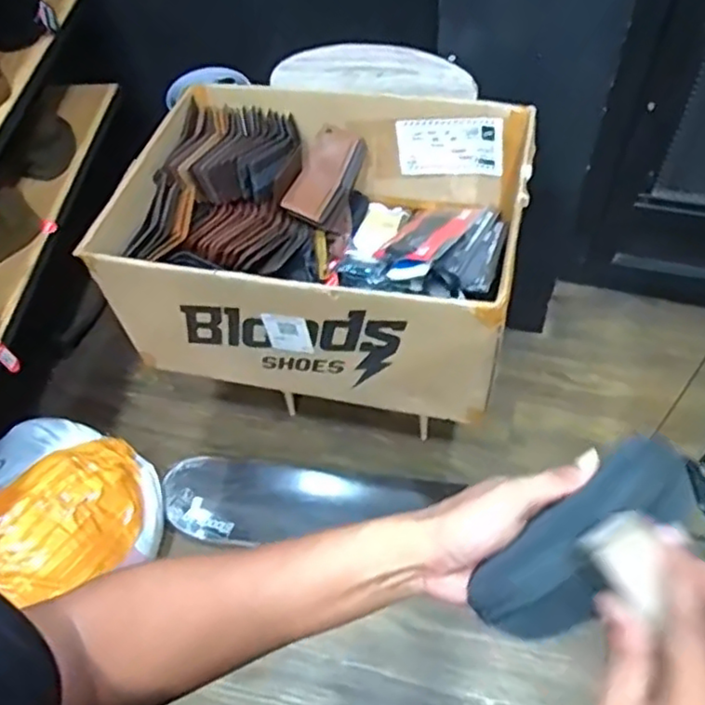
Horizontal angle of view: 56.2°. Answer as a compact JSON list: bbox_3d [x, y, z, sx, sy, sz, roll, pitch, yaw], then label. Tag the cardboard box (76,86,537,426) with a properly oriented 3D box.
[{"bbox_3d":[-0.045,-0.229,1.273,0.694,0.313,0.540,11,57,12],"label":"cardboard box"}]

